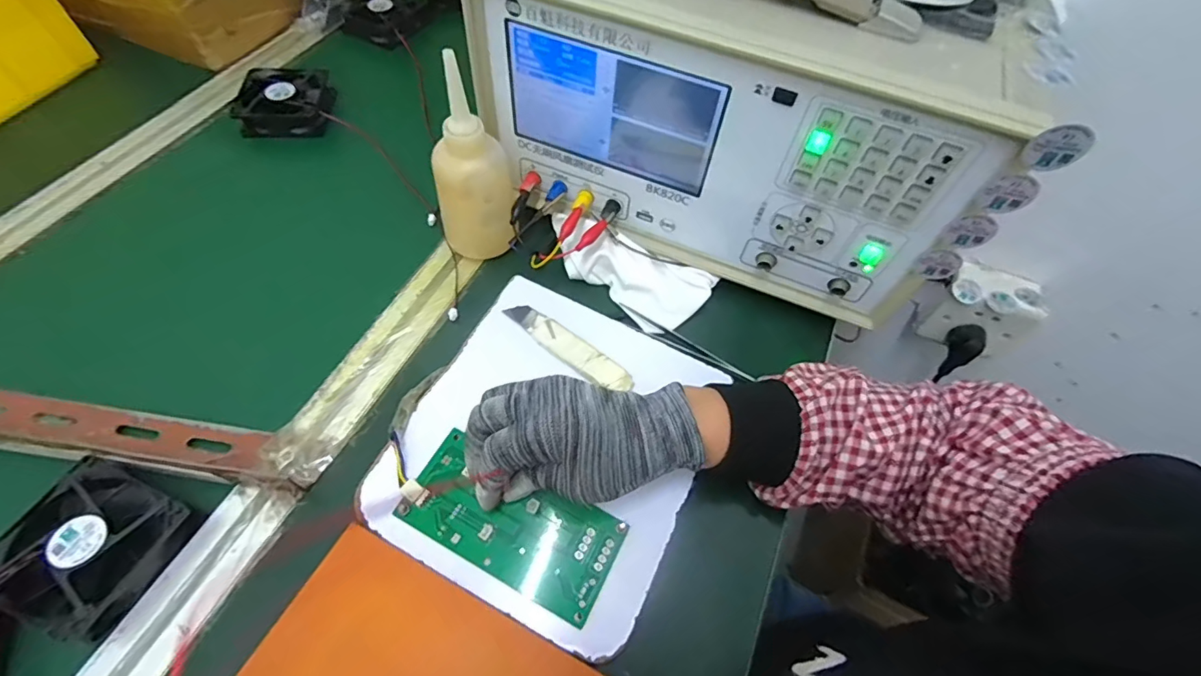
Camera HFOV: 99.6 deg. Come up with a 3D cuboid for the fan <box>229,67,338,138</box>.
[{"bbox_3d":[-0.323,-0.243,0.516,0.084,0.022,0.082,-7,60,-8],"label":"fan"}]

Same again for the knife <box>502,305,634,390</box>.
[{"bbox_3d":[-0.026,0.006,0.381,0.110,0.007,0.022,34,62,16],"label":"knife"}]

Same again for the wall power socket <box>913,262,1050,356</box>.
[{"bbox_3d":[0.408,-0.032,0.550,0.087,0.078,0.054,25,60,11],"label":"wall power socket"}]

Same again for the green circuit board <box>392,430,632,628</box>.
[{"bbox_3d":[-0.056,0.116,0.316,0.133,0.009,0.064,22,60,7],"label":"green circuit board"}]

